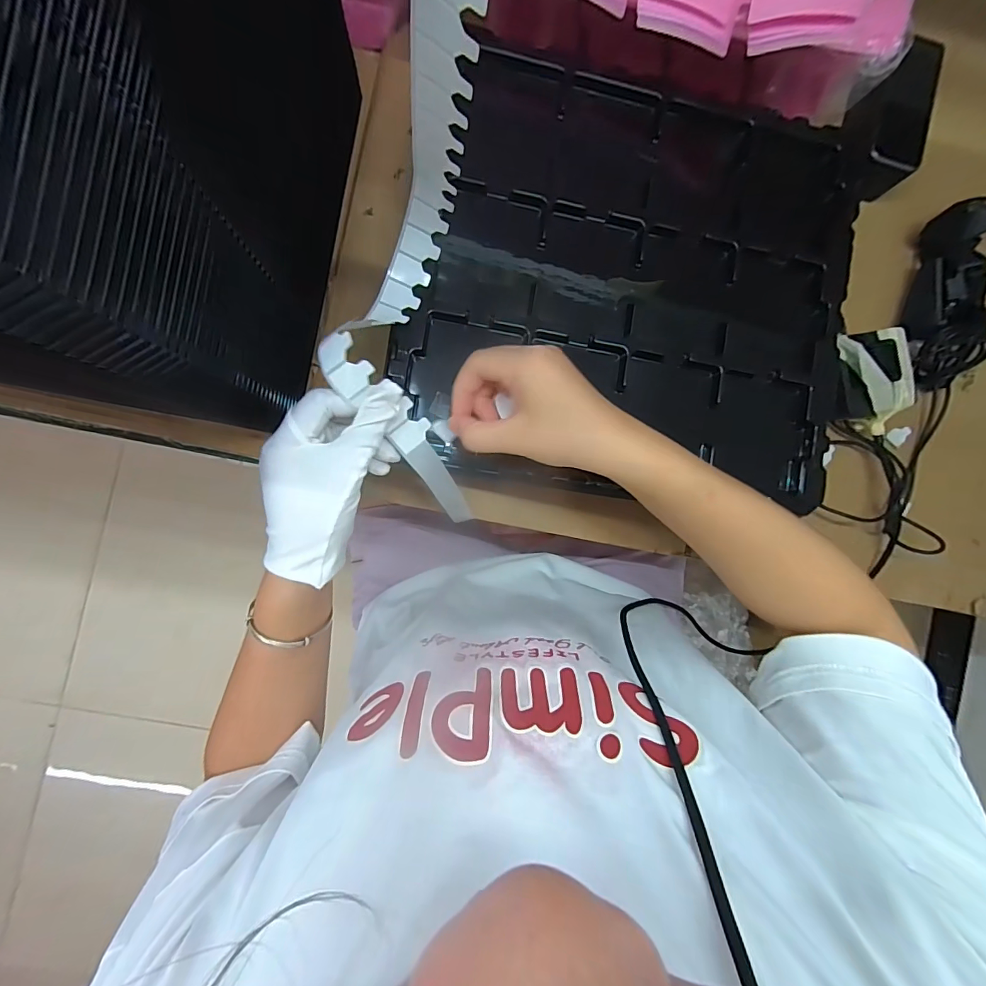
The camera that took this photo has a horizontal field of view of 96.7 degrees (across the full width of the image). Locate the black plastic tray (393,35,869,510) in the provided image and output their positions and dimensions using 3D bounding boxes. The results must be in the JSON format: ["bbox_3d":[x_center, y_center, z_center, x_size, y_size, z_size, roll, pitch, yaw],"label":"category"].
[{"bbox_3d":[0.119,-0.163,0.357,0.350,0.023,0.325,10,89,-6],"label":"black plastic tray"}]

